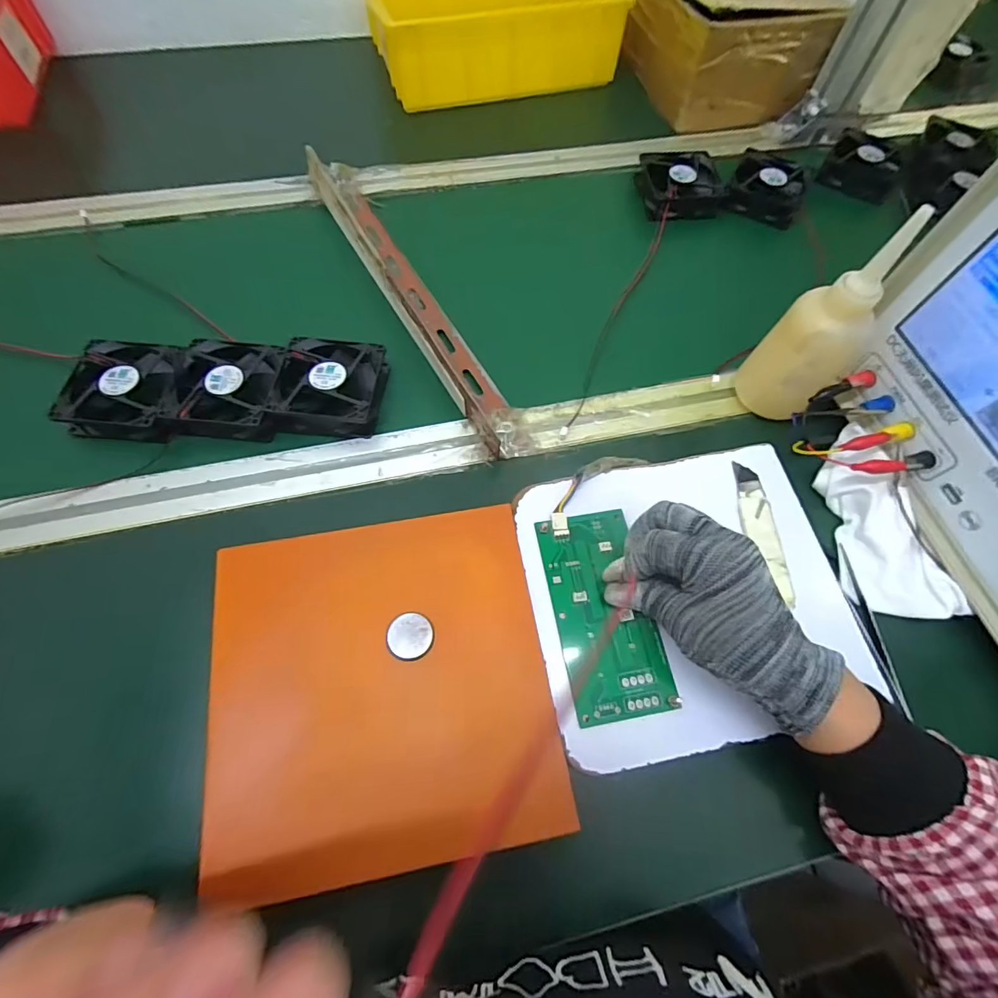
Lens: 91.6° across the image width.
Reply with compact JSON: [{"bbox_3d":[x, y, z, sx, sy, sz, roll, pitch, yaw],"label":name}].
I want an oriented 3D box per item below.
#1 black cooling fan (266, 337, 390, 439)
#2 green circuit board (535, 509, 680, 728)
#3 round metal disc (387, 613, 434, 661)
[{"bbox_3d":[-0.136,-0.093,0.399,0.081,0.027,0.080,8,65,2],"label":"black cooling fan"},{"bbox_3d":[0.068,0.072,0.322,0.064,0.007,0.134,-12,68,-6],"label":"green circuit board"},{"bbox_3d":[-0.056,0.086,0.305,0.028,0.004,0.029,1,65,-1],"label":"round metal disc"}]

